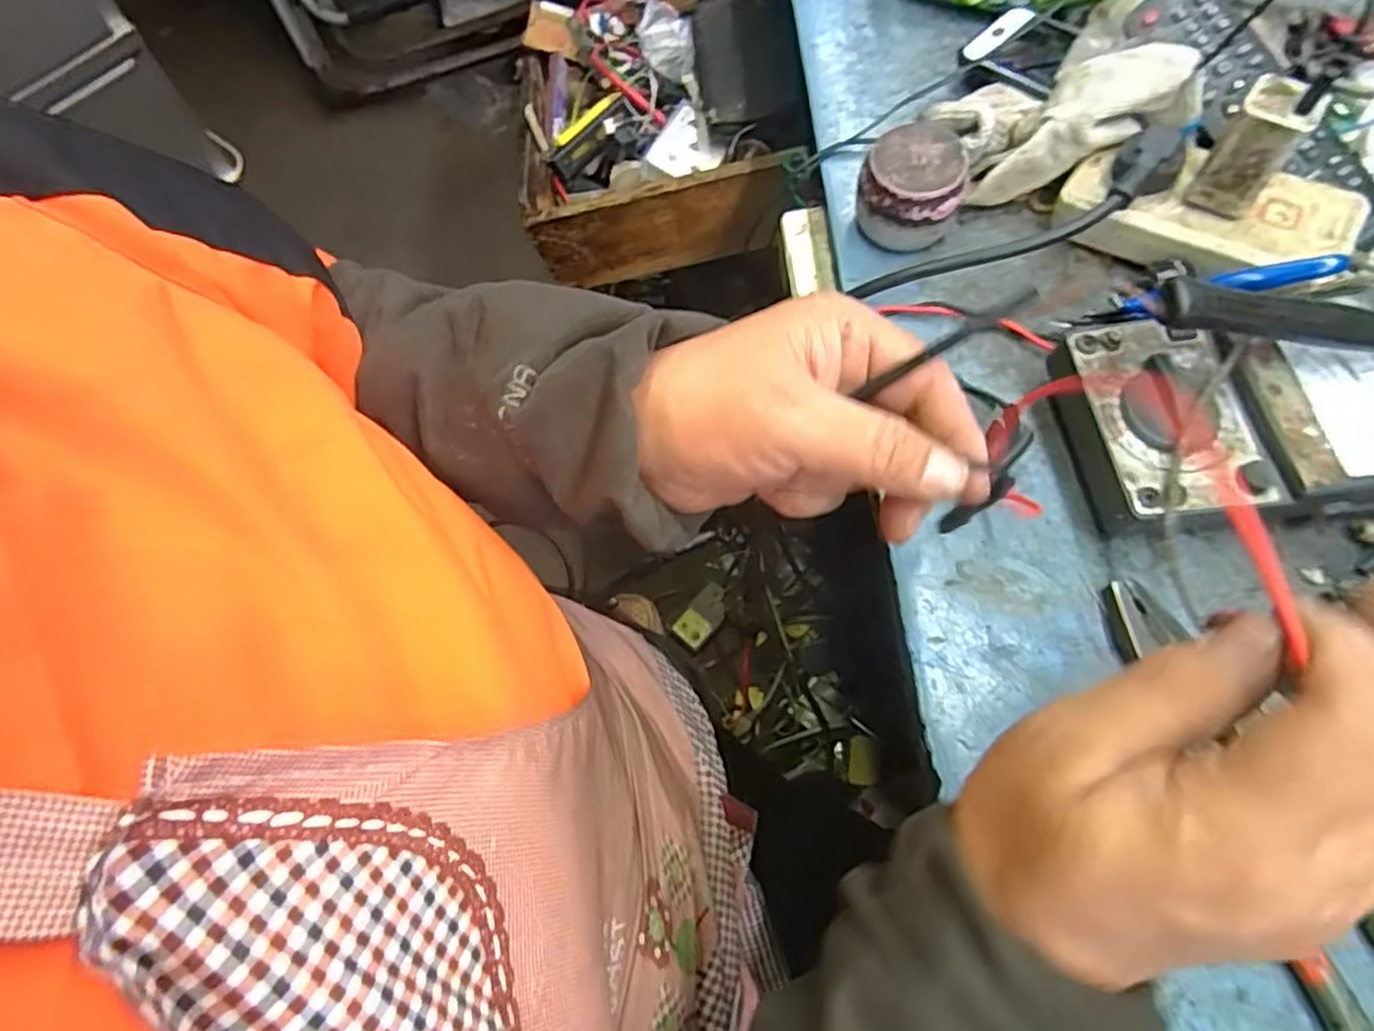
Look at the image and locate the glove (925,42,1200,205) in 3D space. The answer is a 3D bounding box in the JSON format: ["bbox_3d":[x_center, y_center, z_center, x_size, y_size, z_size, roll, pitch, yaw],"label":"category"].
[{"bbox_3d":[0.228,-0.249,0.443,0.138,0.056,0.082,-14,67,-3],"label":"glove"}]

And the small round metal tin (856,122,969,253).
[{"bbox_3d":[0.136,-0.199,0.438,0.061,0.050,0.060,17,69,10],"label":"small round metal tin"}]

